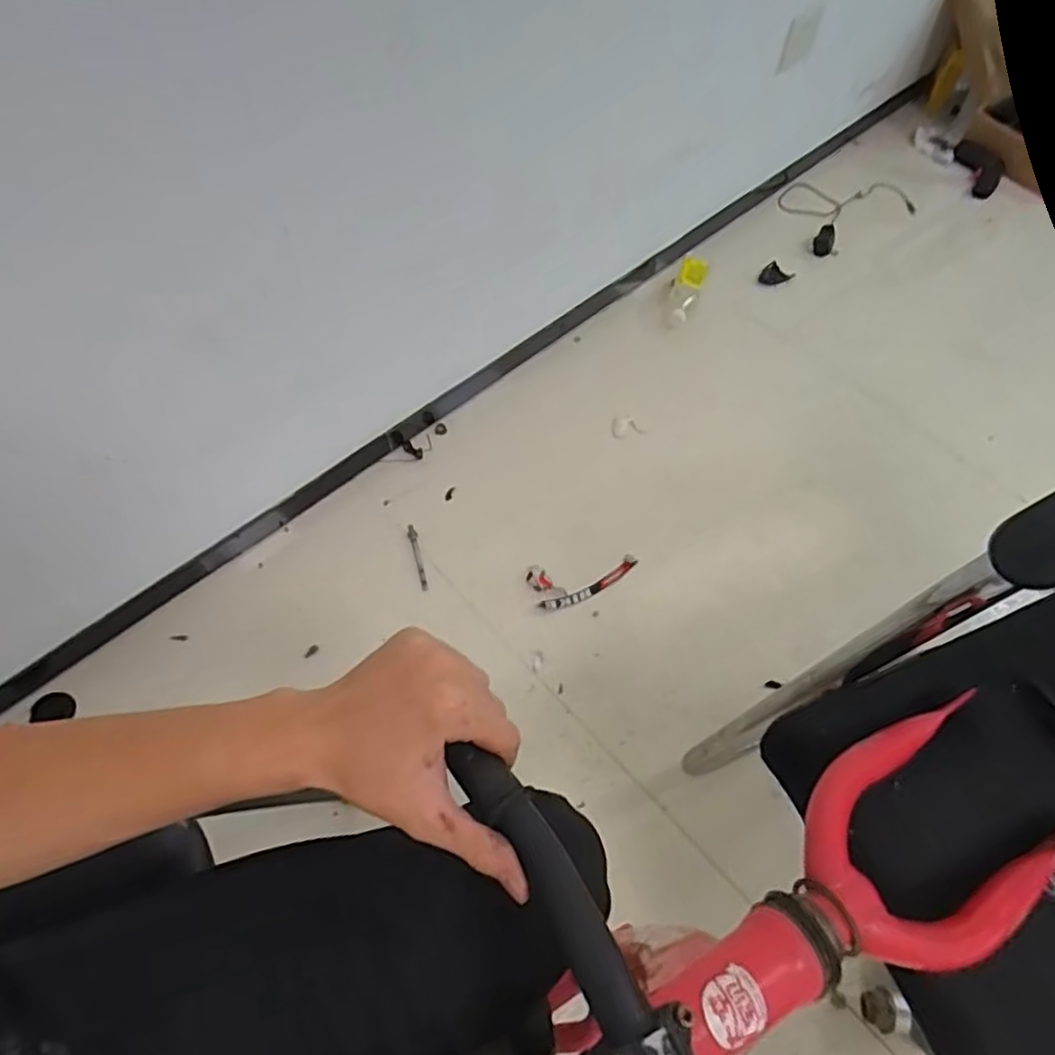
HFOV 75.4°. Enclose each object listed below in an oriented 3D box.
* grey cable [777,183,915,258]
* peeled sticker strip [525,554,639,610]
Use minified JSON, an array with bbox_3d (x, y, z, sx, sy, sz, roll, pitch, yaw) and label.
[{"bbox_3d":[0.695,-0.703,1.473,0.304,0.032,0.188,-26,63,-14],"label":"grey cable"},{"bbox_3d":[0.087,0.081,1.034,0.170,0.018,0.067,-9,60,-5],"label":"peeled sticker strip"}]

